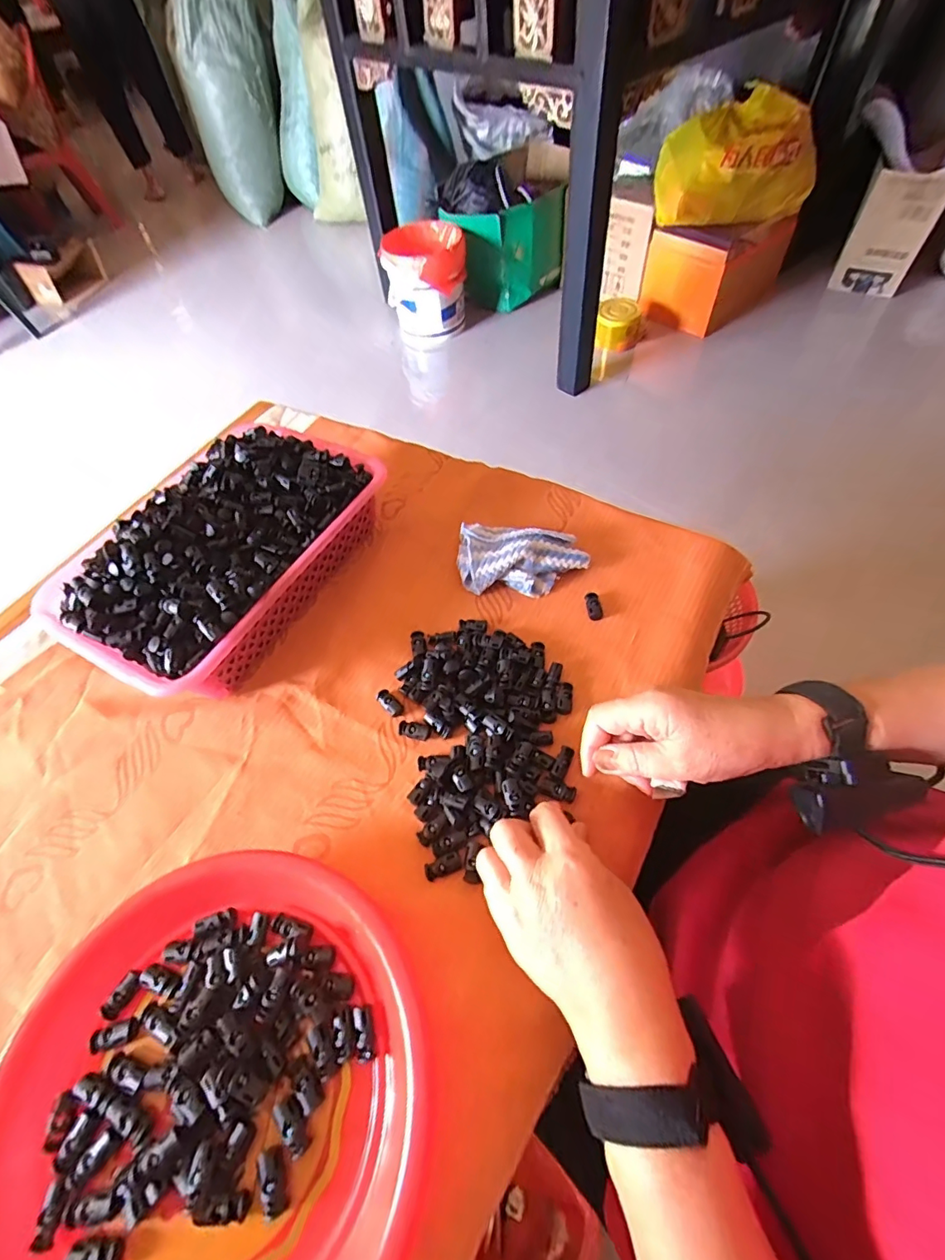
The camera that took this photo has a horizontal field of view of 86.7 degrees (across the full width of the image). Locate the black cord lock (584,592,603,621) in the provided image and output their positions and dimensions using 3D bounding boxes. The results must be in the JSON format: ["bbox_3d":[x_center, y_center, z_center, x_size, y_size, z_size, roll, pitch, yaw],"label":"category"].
[{"bbox_3d":[0.117,-0.023,0.484,0.013,0.005,0.031,-6,58,0],"label":"black cord lock"}]

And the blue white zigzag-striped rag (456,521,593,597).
[{"bbox_3d":[0.050,-0.072,0.505,0.126,0.035,0.064,1,58,4],"label":"blue white zigzag-striped rag"}]

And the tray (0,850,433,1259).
[{"bbox_3d":[-0.156,0.275,0.295,0.254,0.041,0.247,-14,58,-5],"label":"tray"}]

